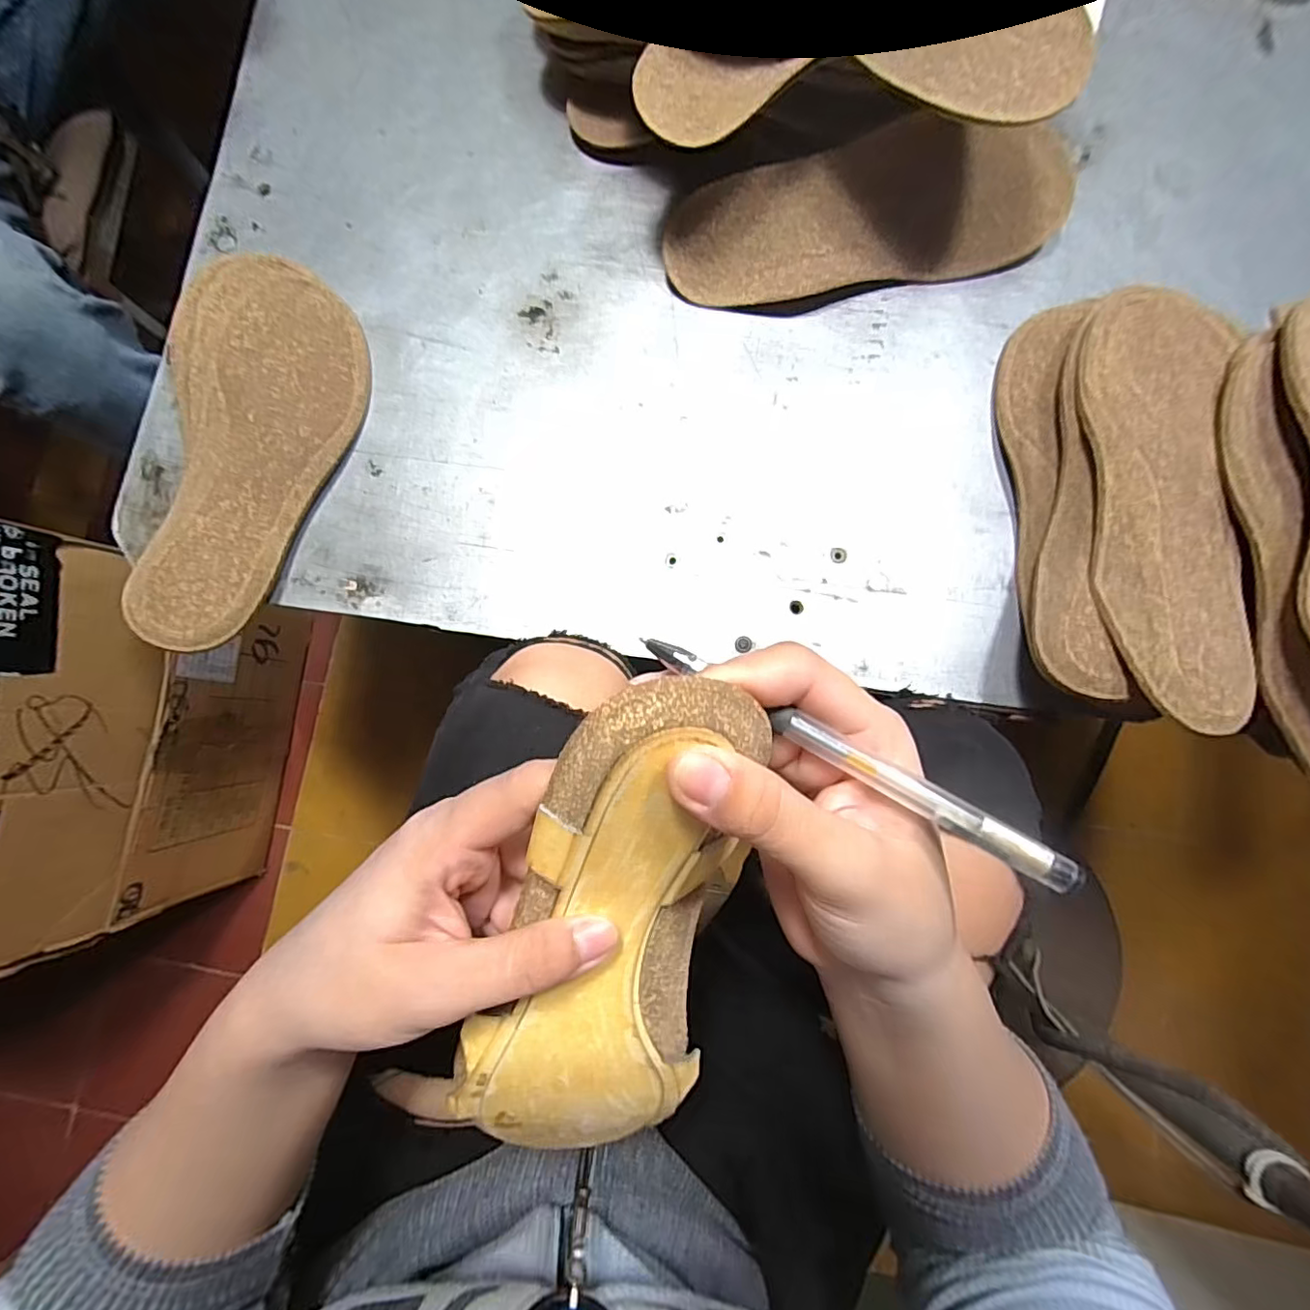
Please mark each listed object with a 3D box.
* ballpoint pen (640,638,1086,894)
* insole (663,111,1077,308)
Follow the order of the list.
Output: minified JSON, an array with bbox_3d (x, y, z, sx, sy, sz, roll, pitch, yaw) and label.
[{"bbox_3d":[0.053,0.028,0.163,0.130,0.009,0.010,28,85,12],"label":"ballpoint pen"},{"bbox_3d":[0.134,-0.281,0.365,0.250,0.022,0.085,-12,113,1],"label":"insole"}]

